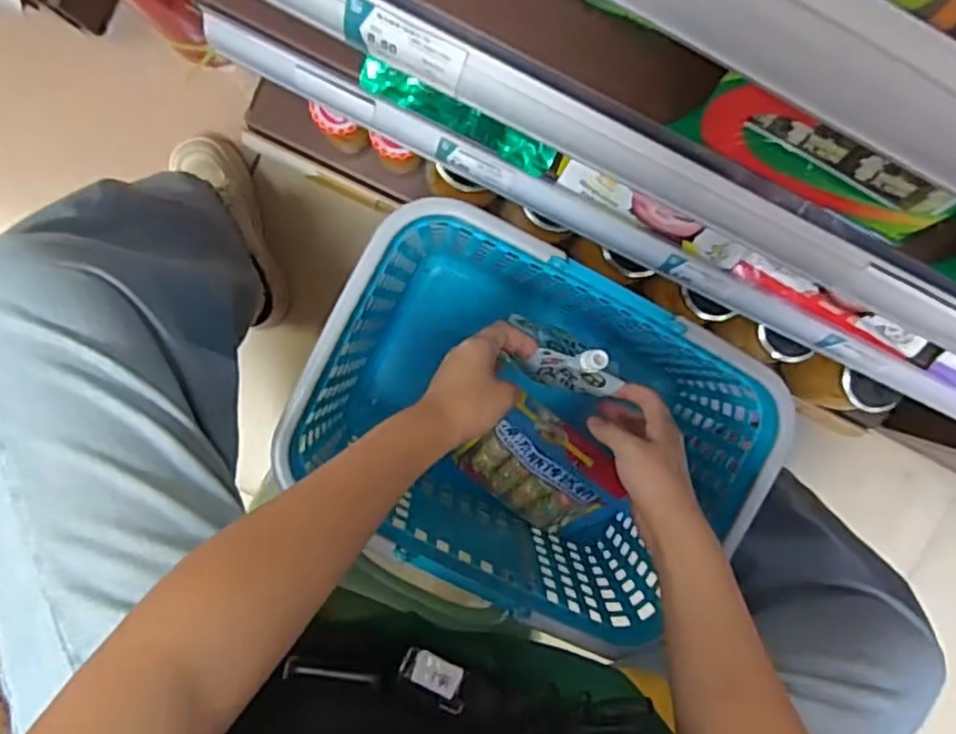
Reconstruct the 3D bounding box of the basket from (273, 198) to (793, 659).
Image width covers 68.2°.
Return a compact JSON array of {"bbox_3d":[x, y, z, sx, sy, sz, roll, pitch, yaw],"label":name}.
[{"bbox_3d":[0.037,0.050,0.695,0.391,0.229,0.296,29,94,-7],"label":"basket"}]

